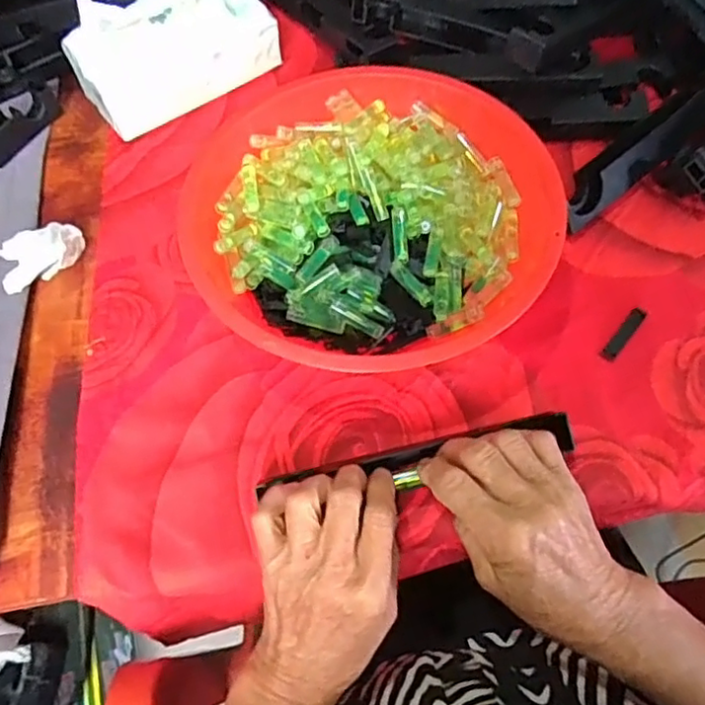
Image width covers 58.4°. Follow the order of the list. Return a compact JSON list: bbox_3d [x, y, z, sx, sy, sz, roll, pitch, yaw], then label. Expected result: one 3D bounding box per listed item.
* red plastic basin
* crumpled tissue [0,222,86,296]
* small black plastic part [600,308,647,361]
[{"bbox_3d":[0.015,-0.095,0.458,0.252,0.074,0.231,-1,62,2],"label":"red plastic basin"},{"bbox_3d":[-0.237,-0.073,0.481,0.055,0.031,0.048,-14,62,-5],"label":"crumpled tissue"},{"bbox_3d":[0.192,-0.013,0.444,0.011,0.004,0.047,36,69,19],"label":"small black plastic part"}]

